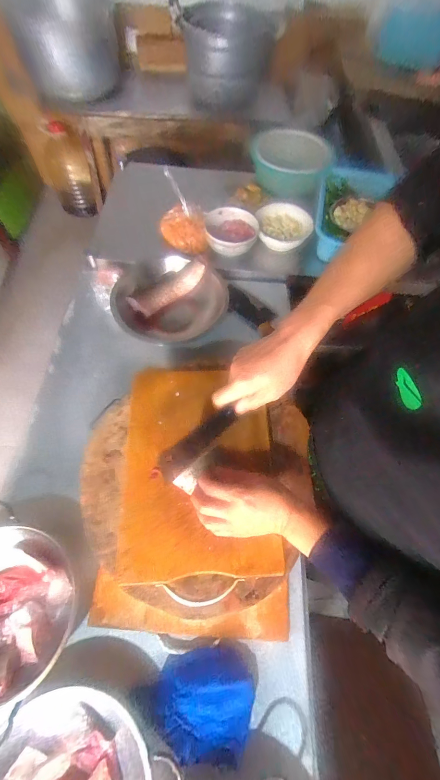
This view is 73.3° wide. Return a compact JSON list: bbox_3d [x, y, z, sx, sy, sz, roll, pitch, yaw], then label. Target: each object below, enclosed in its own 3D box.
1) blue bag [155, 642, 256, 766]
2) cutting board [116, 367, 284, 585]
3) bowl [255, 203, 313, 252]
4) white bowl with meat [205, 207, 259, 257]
[{"bbox_3d":[-0.023,0.482,0.459,0.154,0.043,0.127,6,64,-1],"label":"blue bag"},{"bbox_3d":[-0.038,0.120,0.517,0.255,0.019,0.355,-1,64,-4],"label":"cutting board"},{"bbox_3d":[0.187,-0.481,0.881,0.160,0.060,0.163,1,64,-3],"label":"bowl"},{"bbox_3d":[0.035,-0.454,0.846,0.157,0.055,0.143,1,64,-3],"label":"white bowl with meat"}]

